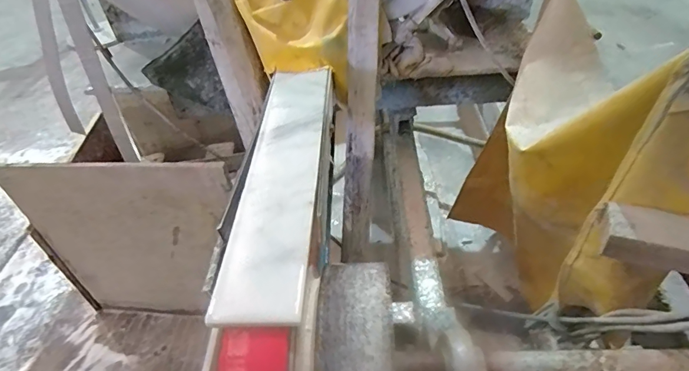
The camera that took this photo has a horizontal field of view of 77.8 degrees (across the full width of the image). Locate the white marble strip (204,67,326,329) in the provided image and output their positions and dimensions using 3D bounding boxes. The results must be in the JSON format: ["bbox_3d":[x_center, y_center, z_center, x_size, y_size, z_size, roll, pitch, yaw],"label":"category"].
[{"bbox_3d":[-0.089,-0.032,0.620,0.111,0.024,0.499,-2,42,3],"label":"white marble strip"}]

